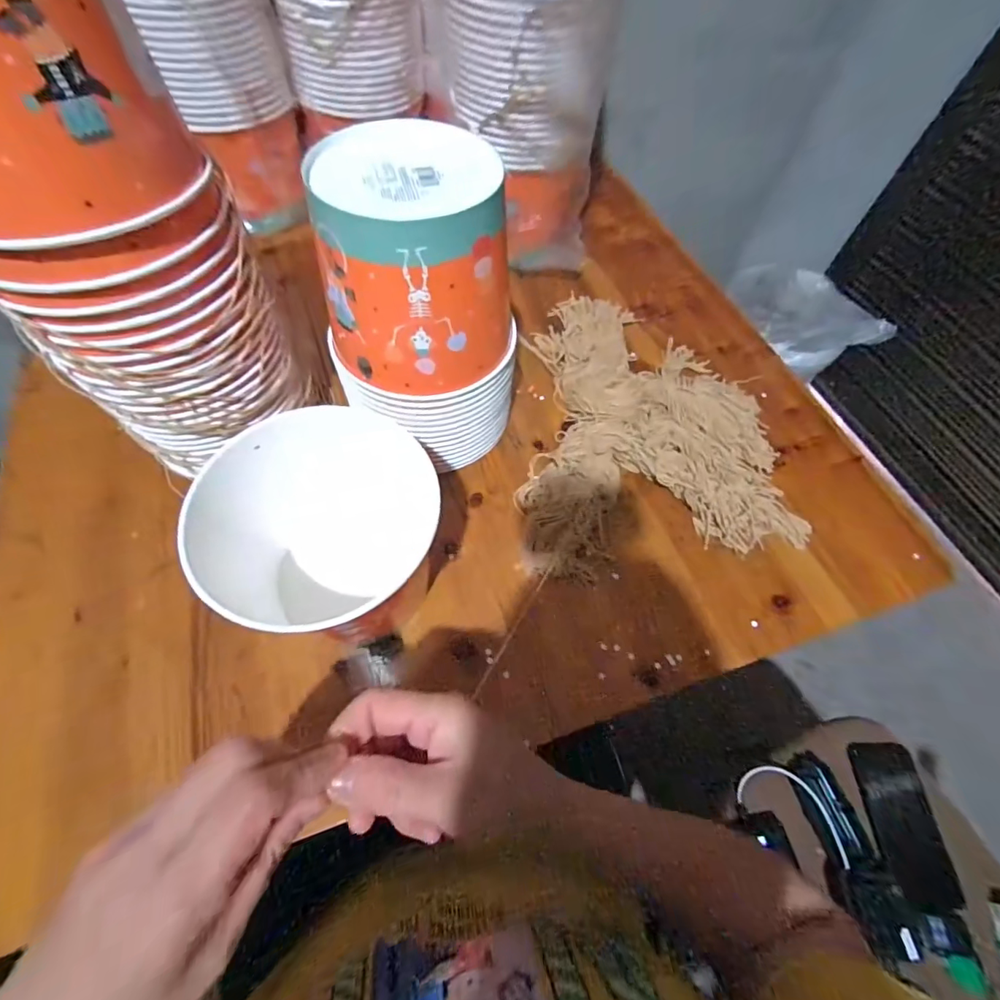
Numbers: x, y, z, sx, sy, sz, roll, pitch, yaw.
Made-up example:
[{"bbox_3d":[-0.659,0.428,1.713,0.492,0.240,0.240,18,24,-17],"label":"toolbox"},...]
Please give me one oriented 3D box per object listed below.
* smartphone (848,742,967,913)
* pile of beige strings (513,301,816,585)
[{"bbox_3d":[0.509,0.404,0.595,0.076,0.011,0.170,2,60,-2],"label":"smartphone"},{"bbox_3d":[0.157,-0.096,0.512,0.267,0.041,0.356,1,61,-4],"label":"pile of beige strings"}]

